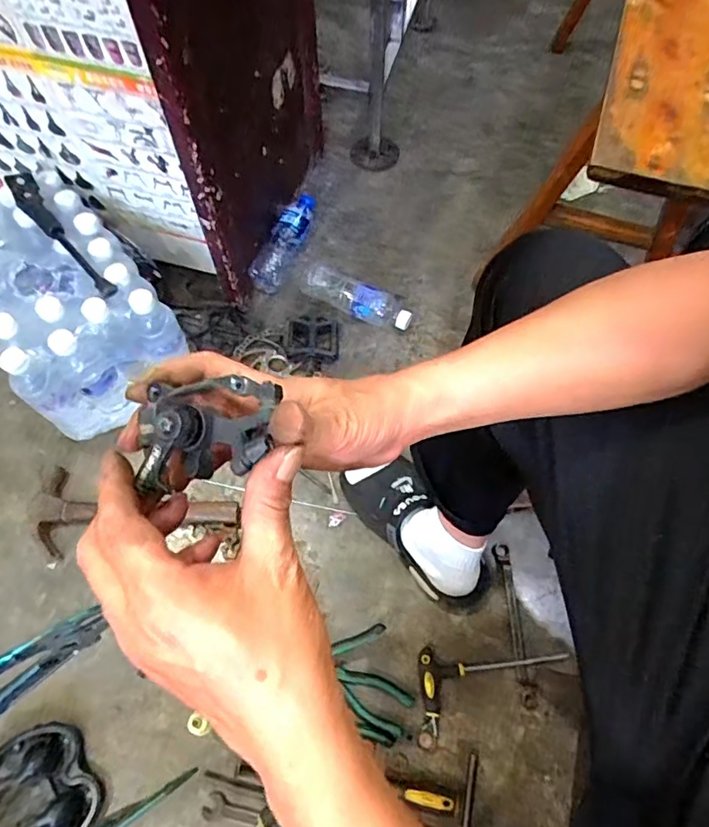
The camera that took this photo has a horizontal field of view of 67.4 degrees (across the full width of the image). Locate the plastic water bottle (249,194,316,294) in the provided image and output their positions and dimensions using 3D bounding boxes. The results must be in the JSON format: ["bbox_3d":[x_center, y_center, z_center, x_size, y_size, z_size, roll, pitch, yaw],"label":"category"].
[{"bbox_3d":[-0.131,-0.334,1.028,0.055,0.054,0.230,19,65,9],"label":"plastic water bottle"}]

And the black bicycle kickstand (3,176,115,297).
[{"bbox_3d":[-0.436,-0.263,0.781,0.040,0.038,0.287,-36,70,-17],"label":"black bicycle kickstand"}]

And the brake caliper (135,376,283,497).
[{"bbox_3d":[-0.077,0.008,0.279,0.073,0.040,0.059,-4,64,-2],"label":"brake caliper"}]

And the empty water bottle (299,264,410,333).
[{"bbox_3d":[0.001,-0.215,0.982,0.220,0.054,0.067,21,66,10],"label":"empty water bottle"}]

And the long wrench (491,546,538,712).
[{"bbox_3d":[0.222,0.287,0.733,0.023,0.014,0.213,-3,64,-2],"label":"long wrench"}]

